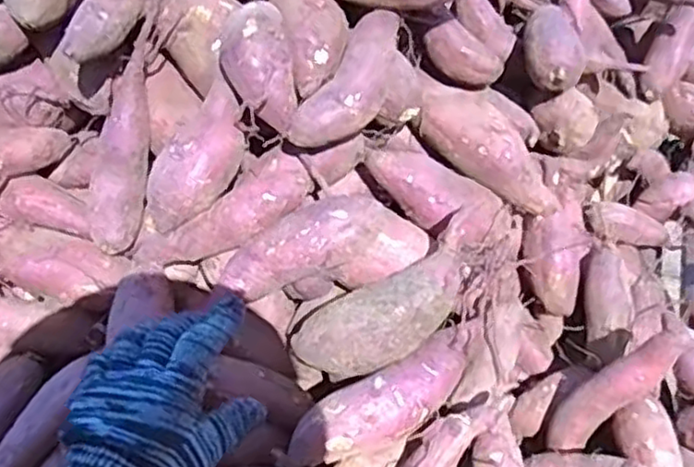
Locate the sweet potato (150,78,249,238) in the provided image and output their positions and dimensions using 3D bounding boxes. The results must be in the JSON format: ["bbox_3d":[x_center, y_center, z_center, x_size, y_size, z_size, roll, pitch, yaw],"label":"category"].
[{"bbox_3d":[-0.118,-0.060,0.563,0.050,0.042,0.123,23,80,20],"label":"sweet potato"}]

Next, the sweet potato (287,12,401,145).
[{"bbox_3d":[0.007,-0.123,0.564,0.047,0.036,0.138,25,72,21],"label":"sweet potato"}]

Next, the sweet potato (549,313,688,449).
[{"bbox_3d":[0.220,0.127,0.578,0.031,0.146,0.033,15,33,-46],"label":"sweet potato"}]

